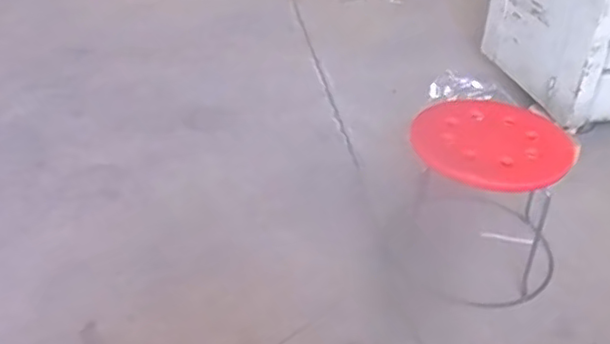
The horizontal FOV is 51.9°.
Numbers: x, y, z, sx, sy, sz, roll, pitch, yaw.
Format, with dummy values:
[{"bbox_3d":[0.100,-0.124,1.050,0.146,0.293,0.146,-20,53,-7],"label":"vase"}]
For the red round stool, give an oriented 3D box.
[{"bbox_3d":[0.375,0.050,1.354,0.323,0.303,0.333,11,35,12],"label":"red round stool"}]

